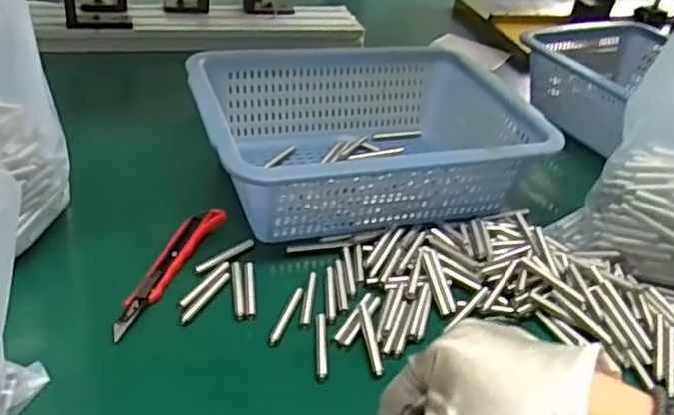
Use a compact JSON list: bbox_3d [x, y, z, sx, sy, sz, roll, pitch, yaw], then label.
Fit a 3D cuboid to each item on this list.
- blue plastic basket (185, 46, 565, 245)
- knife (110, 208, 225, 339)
[{"bbox_3d":[0.020,-0.072,0.631,0.304,0.090,0.244,-6,37,-18],"label":"blue plastic basket"},{"bbox_3d":[-0.131,0.043,0.501,0.026,0.010,0.150,16,36,12],"label":"knife"}]

